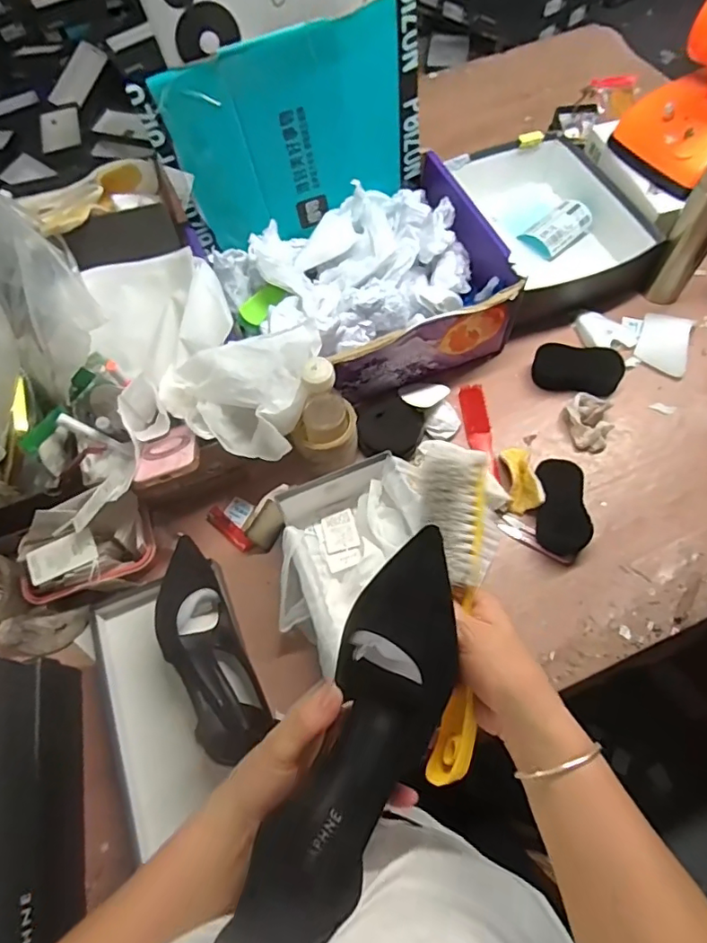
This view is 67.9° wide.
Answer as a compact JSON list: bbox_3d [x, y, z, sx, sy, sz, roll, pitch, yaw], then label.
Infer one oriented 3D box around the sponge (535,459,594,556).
[{"bbox_3d":[0.273,0.045,0.692,0.059,0.033,0.122,1,65,4],"label":"sponge"}]

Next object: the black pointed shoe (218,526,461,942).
[{"bbox_3d":[0.011,0.161,0.331,0.075,0.067,0.245,21,77,13],"label":"black pointed shoe"}]

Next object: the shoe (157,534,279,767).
[{"bbox_3d":[-0.173,0.200,0.617,0.079,0.085,0.237,-25,66,-8],"label":"shoe"}]

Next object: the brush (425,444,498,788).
[{"bbox_3d":[0.074,0.098,0.375,0.050,0.033,0.231,2,88,4],"label":"brush"}]

